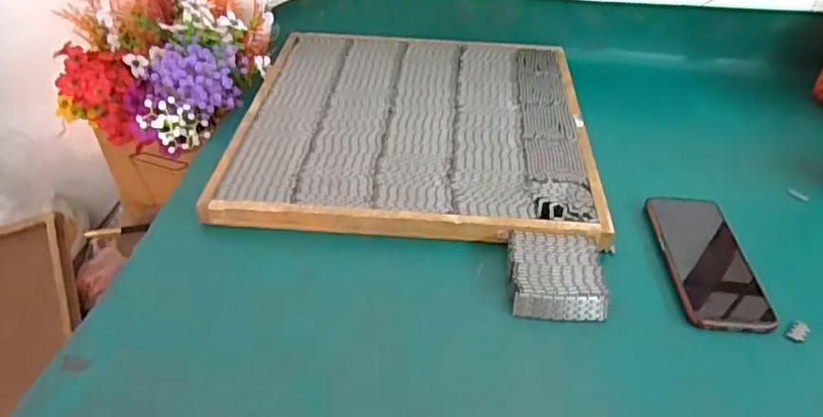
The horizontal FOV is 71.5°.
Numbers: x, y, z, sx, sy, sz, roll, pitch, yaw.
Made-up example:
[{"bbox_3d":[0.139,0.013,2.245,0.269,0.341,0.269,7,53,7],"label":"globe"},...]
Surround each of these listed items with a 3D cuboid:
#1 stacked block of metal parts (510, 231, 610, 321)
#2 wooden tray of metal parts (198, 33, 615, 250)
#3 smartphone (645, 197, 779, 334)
[{"bbox_3d":[0.131,0.061,0.520,0.081,0.027,0.084,3,40,1],"label":"stacked block of metal parts"},{"bbox_3d":[0.008,-0.104,0.701,0.392,0.039,0.396,4,40,3],"label":"wooden tray of metal parts"},{"bbox_3d":[0.282,0.048,0.547,0.076,0.015,0.158,1,48,1],"label":"smartphone"}]

